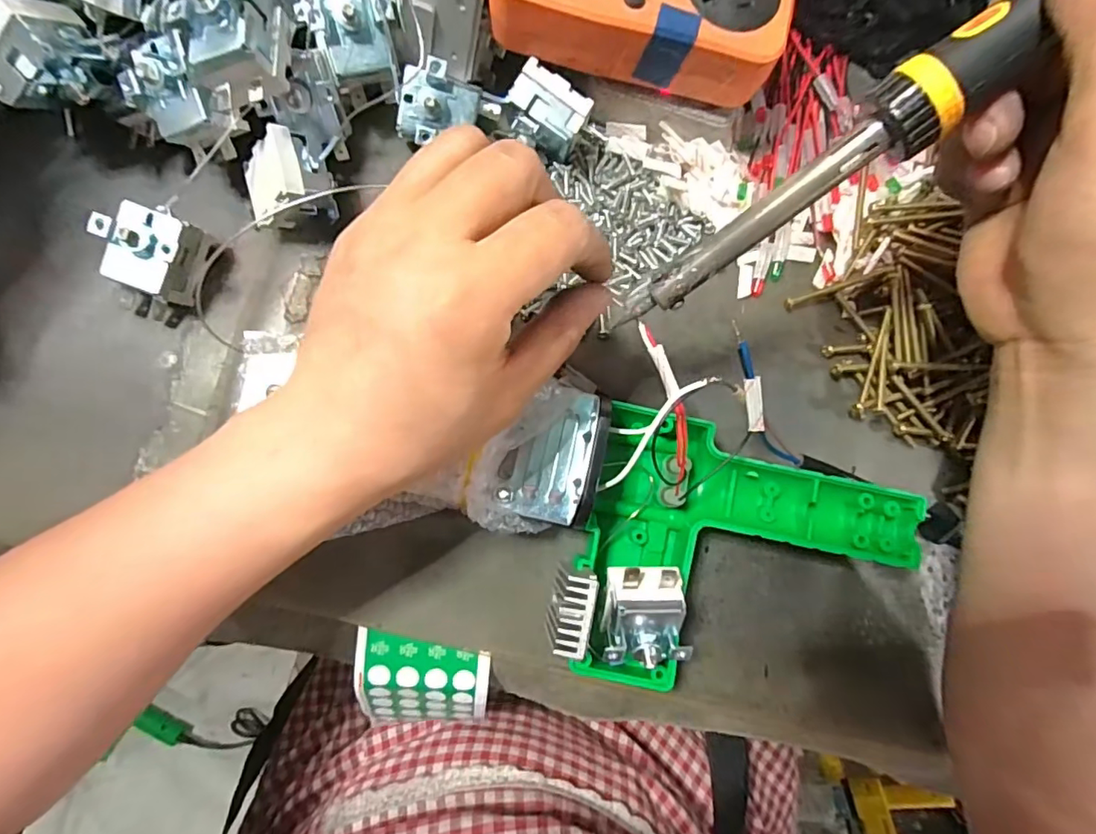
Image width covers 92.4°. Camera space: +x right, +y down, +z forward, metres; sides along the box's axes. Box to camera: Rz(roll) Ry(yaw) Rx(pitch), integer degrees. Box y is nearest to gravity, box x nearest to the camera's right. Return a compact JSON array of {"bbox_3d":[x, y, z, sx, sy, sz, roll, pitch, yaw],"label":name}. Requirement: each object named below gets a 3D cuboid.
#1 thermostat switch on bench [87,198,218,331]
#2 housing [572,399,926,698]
[{"bbox_3d":[-0.175,-0.067,0.233,0.031,0.033,0.044,18,85,-4],"label":"thermostat switch on bench"},{"bbox_3d":[0.087,0.068,0.237,0.146,0.044,0.120,16,85,-4],"label":"housing"}]

